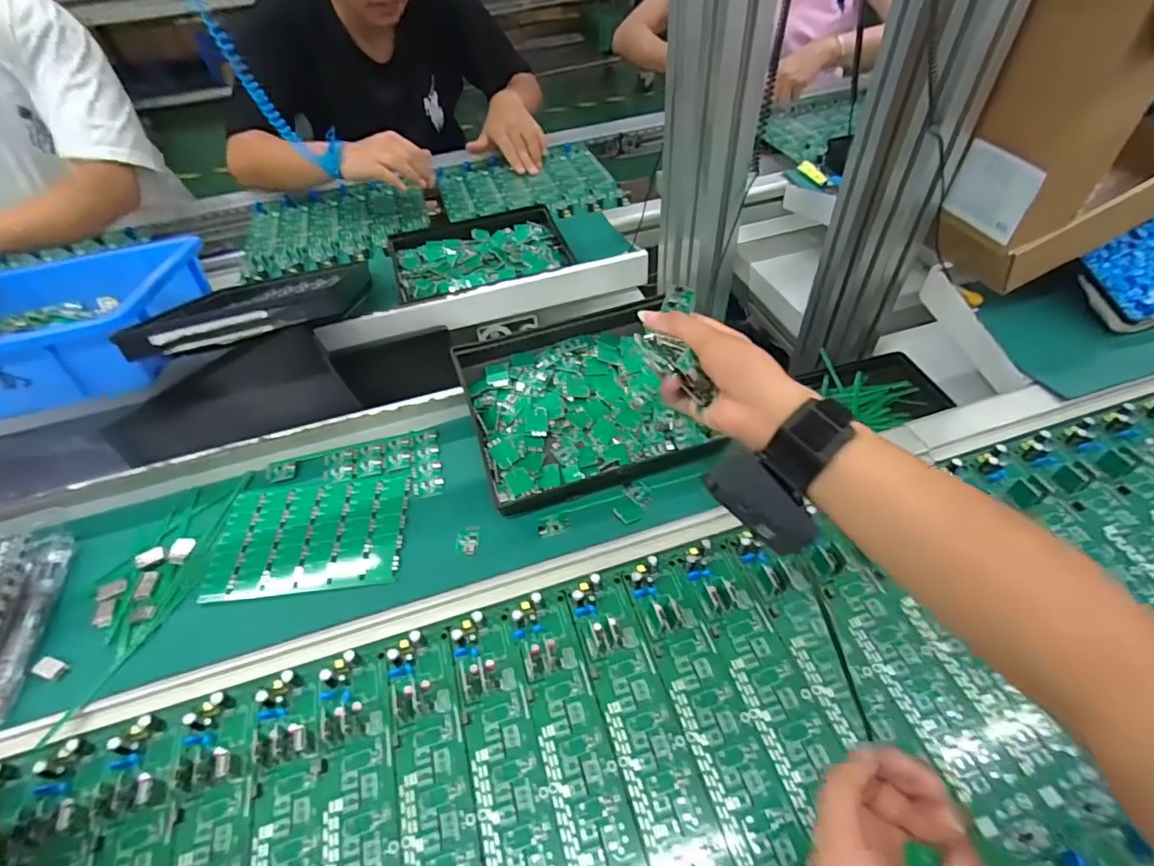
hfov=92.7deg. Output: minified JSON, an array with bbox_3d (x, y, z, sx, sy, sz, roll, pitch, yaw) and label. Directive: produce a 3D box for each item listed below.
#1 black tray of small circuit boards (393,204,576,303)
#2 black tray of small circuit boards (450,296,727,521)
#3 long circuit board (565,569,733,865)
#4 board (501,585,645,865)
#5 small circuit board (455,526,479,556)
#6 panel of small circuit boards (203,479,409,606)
[{"bbox_3d":[-0.132,-0.247,0.742,0.224,0.027,0.193,-18,53,-11],"label":"black tray of small circuit boards"},{"bbox_3d":[0.005,-0.033,0.529,0.206,0.026,0.172,-16,68,-11],"label":"black tray of small circuit boards"},{"bbox_3d":[0.052,0.215,0.355,0.048,0.018,0.269,-15,52,-8],"label":"long circuit board"},{"bbox_3d":[0.005,0.233,0.357,0.049,0.016,0.276,-15,52,-9],"label":"board"},{"bbox_3d":[-0.094,0.091,0.473,0.020,0.004,0.026,-3,52,1],"label":"small circuit board"},{"bbox_3d":[-0.234,0.090,0.488,0.162,0.007,0.107,-6,52,-1],"label":"panel of small circuit boards"}]

